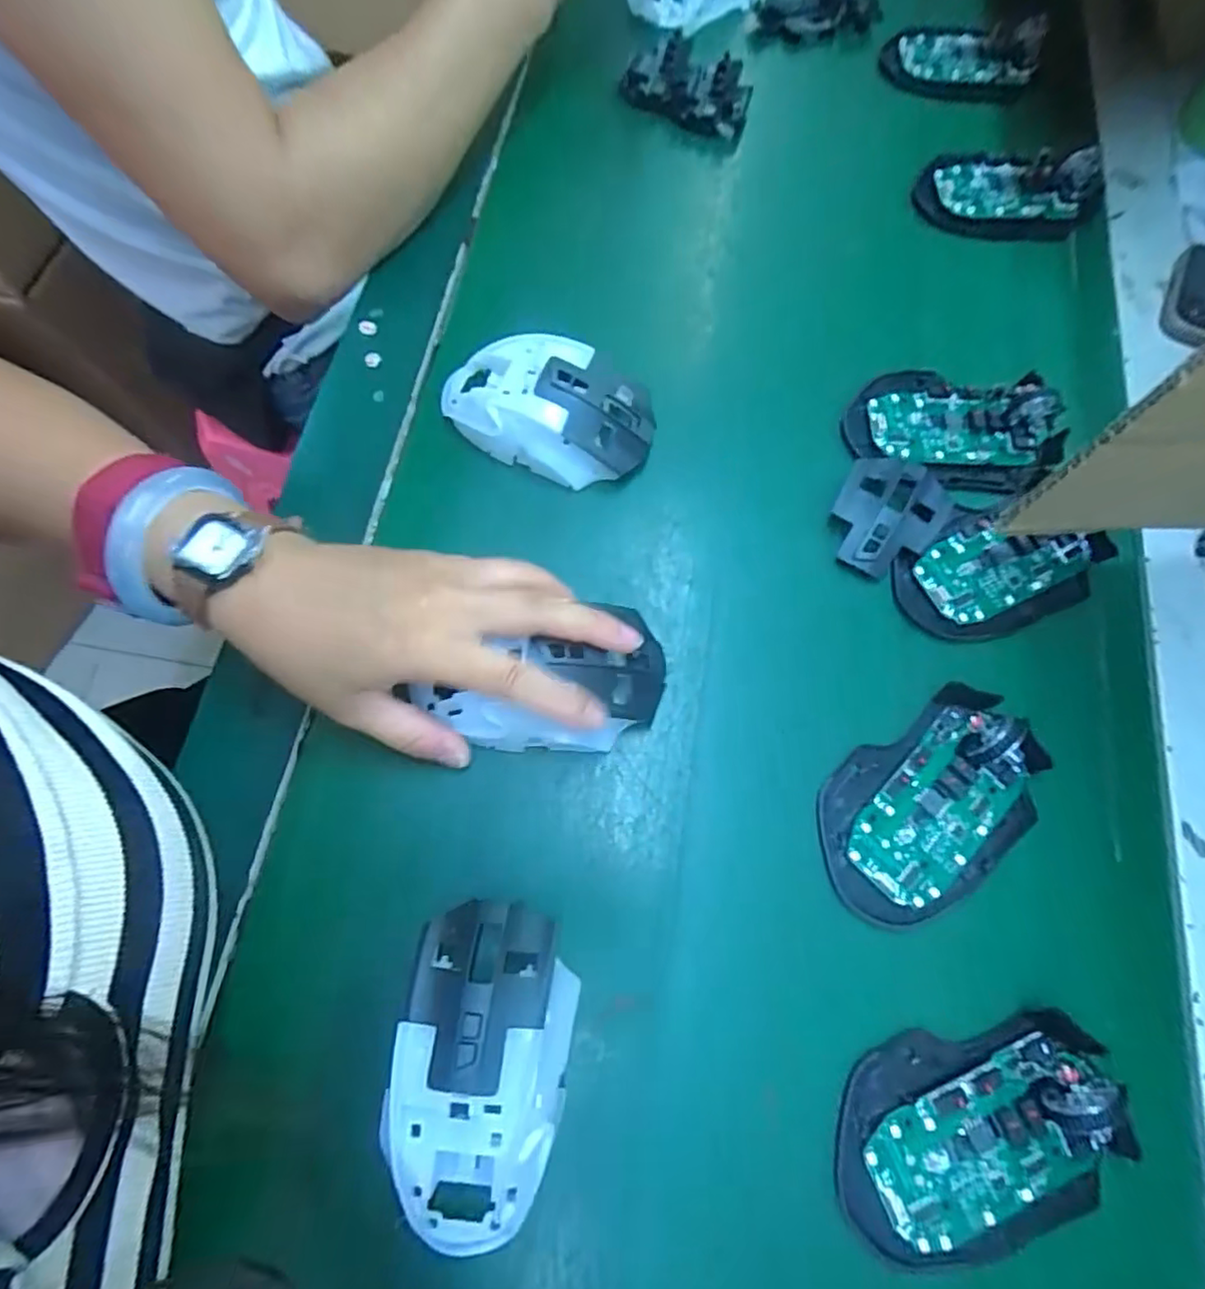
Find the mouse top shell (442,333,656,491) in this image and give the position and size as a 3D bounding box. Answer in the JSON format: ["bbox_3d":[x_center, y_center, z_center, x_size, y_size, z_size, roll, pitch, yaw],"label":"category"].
[{"bbox_3d":[-0.029,-0.127,0.343,0.112,0.033,0.059,20,72,6],"label":"mouse top shell"}]

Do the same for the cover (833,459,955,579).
[{"bbox_3d":[0.148,-0.069,0.338,0.052,0.012,0.067,34,74,11],"label":"cover"}]

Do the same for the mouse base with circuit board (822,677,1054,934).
[{"bbox_3d":[0.149,0.071,0.287,0.110,0.029,0.070,-33,74,-11],"label":"mouse base with circuit board"}]

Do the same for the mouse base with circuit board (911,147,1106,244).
[{"bbox_3d":[0.263,-0.296,0.420,0.115,0.031,0.064,7,71,2],"label":"mouse base with circuit board"}]

